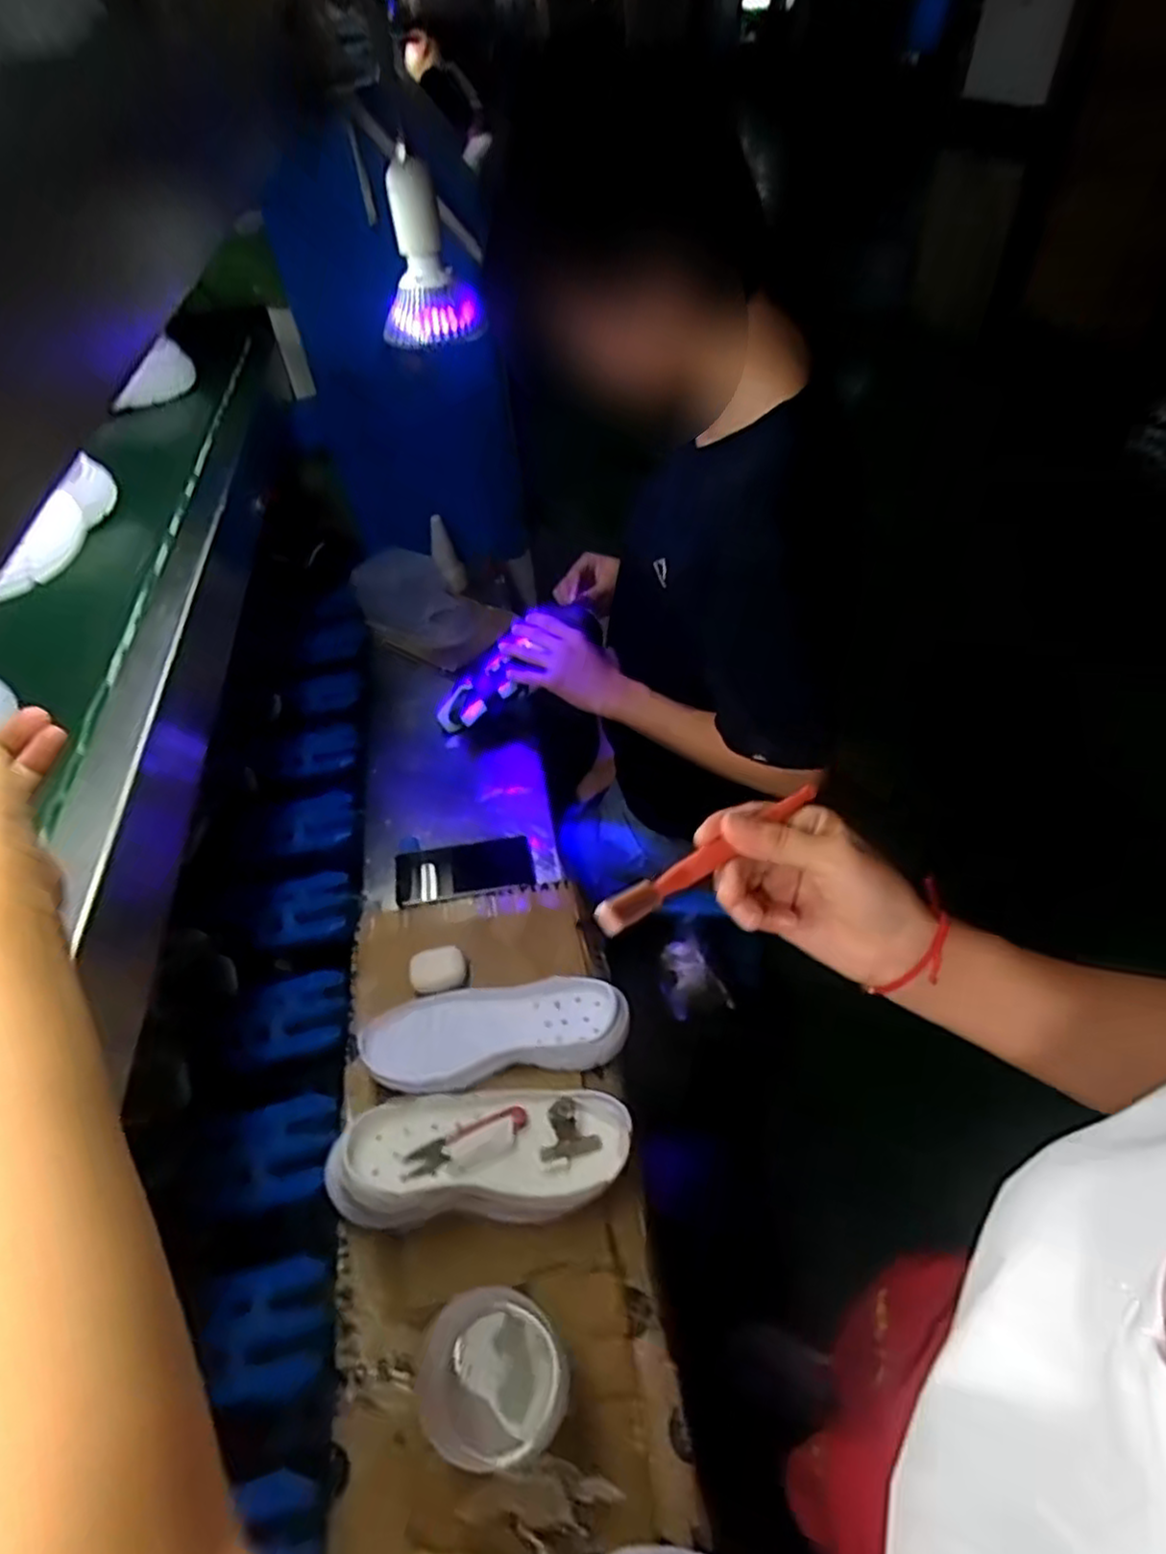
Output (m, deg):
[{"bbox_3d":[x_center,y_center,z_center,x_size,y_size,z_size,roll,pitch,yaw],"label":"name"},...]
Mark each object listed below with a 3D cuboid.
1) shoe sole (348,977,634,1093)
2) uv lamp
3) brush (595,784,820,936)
[{"bbox_3d":[-0.083,0.243,0.707,0.245,0.028,0.092,-7,46,-3],"label":"shoe sole"},{"bbox_3d":[-0.136,-0.440,0.626,0.074,0.120,0.071,-25,49,-18],"label":"uv lamp"},{"bbox_3d":[0.061,0.035,0.347,0.016,0.018,0.165,32,34,30],"label":"brush"}]

